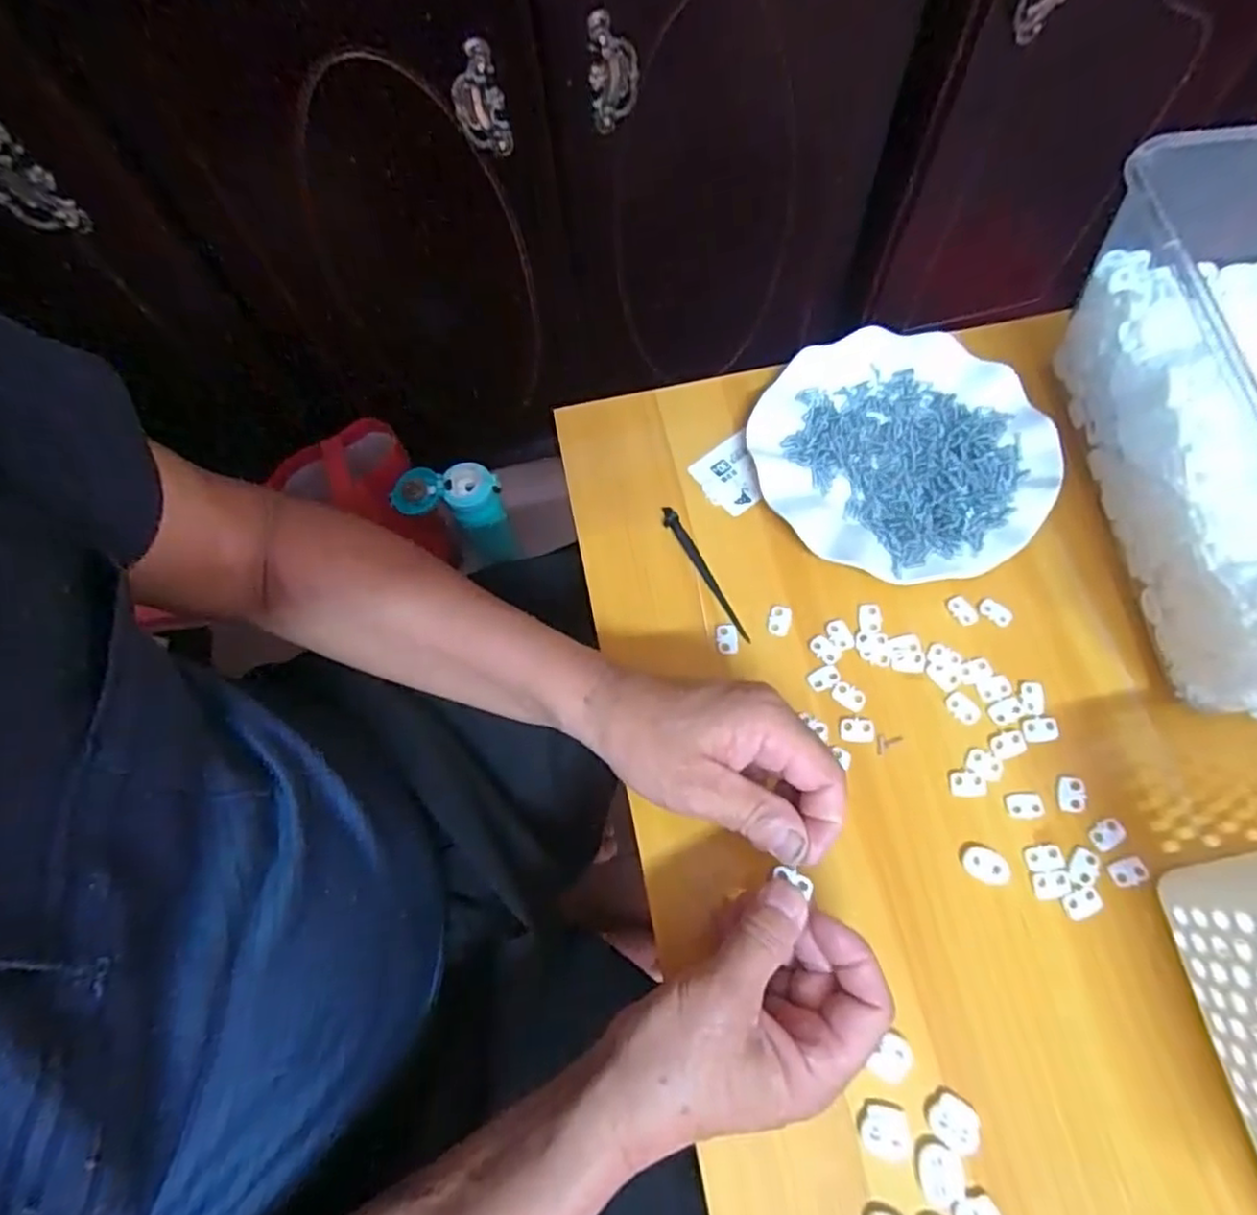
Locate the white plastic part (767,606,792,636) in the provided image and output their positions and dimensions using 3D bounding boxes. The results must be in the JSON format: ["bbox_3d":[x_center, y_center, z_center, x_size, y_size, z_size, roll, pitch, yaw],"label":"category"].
[{"bbox_3d":[0.093,0.008,0.420,0.013,0.004,0.018,12,70,8],"label":"white plastic part"}]

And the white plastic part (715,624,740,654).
[{"bbox_3d":[0.060,0.019,0.418,0.013,0.005,0.018,-4,68,1],"label":"white plastic part"}]

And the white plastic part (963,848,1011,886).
[{"bbox_3d":[0.190,0.137,0.362,0.023,0.004,0.016,19,71,10],"label":"white plastic part"}]

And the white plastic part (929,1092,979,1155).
[{"bbox_3d":[0.153,0.241,0.319,0.022,0.004,0.018,32,73,14],"label":"white plastic part"}]

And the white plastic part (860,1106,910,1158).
[{"bbox_3d":[0.121,0.246,0.321,0.021,0.004,0.019,8,69,6],"label":"white plastic part"}]

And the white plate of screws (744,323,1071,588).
[{"bbox_3d":[0.174,-0.100,0.446,0.175,0.021,0.178,-1,68,3],"label":"white plate of screws"}]

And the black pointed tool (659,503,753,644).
[{"bbox_3d":[0.047,-0.023,0.433,0.008,0.007,0.102,-26,69,-7],"label":"black pointed tool"}]

